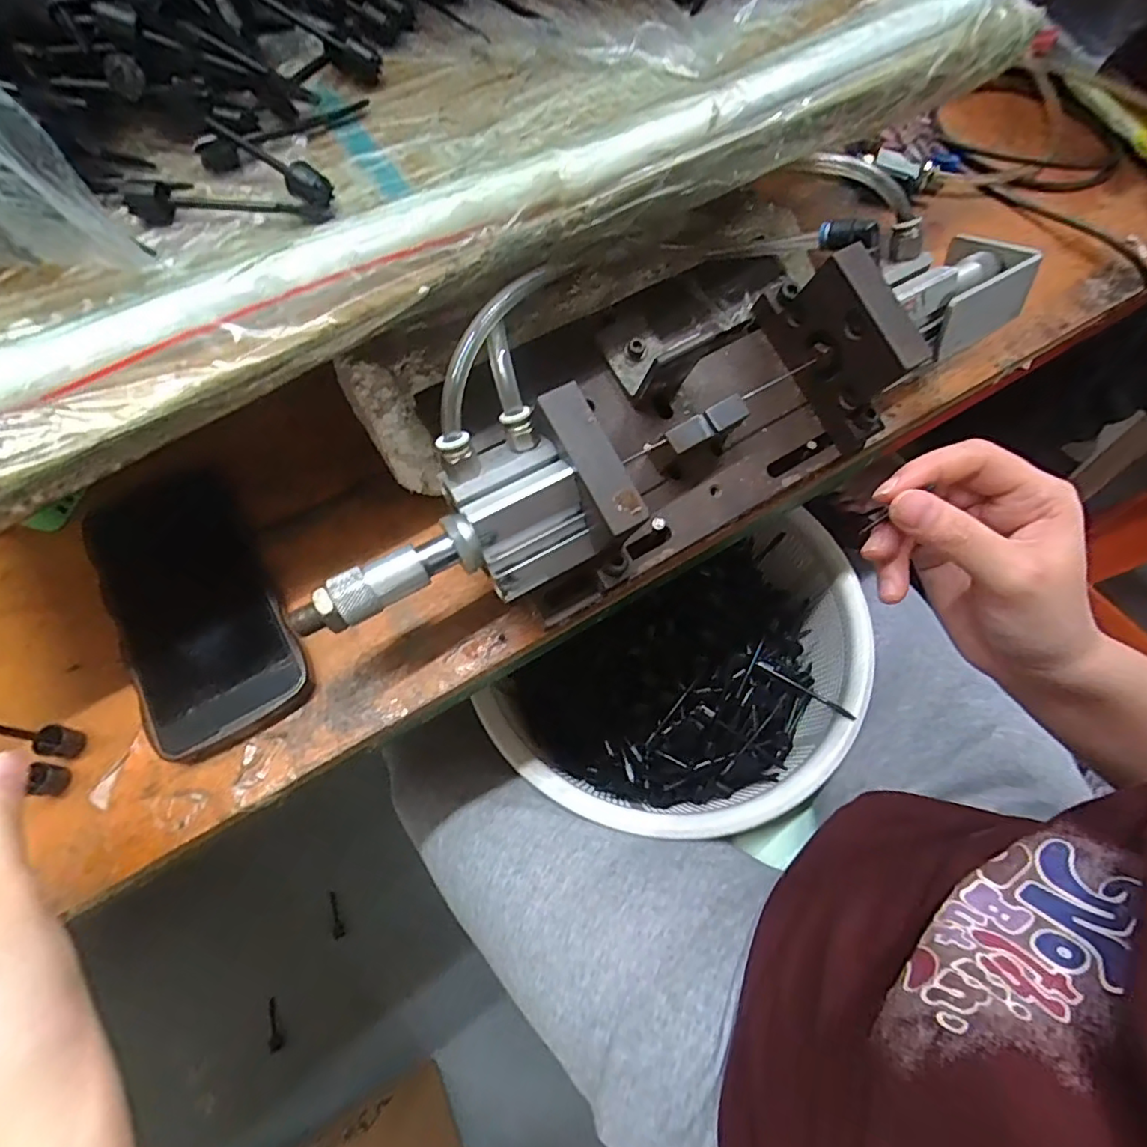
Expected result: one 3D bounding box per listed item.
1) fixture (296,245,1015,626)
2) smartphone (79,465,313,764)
[{"bbox_3d":[0.059,-0.099,0.321,0.437,0.089,0.131,-30,68,-14],"label":"fixture"},{"bbox_3d":[-0.217,0.011,0.332,0.079,0.018,0.186,-32,69,-15],"label":"smartphone"}]

